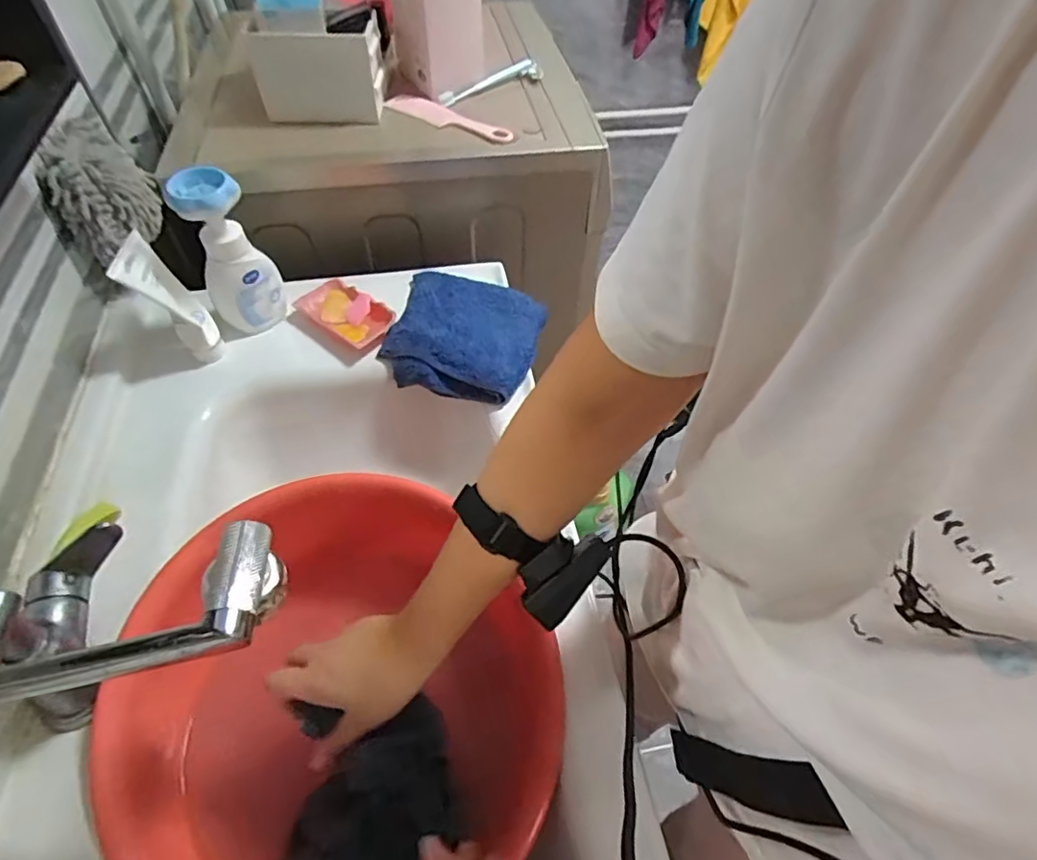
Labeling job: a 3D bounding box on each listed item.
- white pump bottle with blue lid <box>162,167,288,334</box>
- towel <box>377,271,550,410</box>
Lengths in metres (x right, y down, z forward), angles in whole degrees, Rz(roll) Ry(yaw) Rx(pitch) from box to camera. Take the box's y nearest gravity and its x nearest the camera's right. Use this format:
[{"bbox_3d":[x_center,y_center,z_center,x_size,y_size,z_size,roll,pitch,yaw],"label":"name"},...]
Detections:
[{"bbox_3d":[-0.322,-0.195,0.647,0.074,0.184,0.047,-22,56,-17],"label":"white pump bottle with blue lid"},{"bbox_3d":[-0.069,-0.124,0.723,0.181,0.037,0.183,13,54,9],"label":"towel"}]

